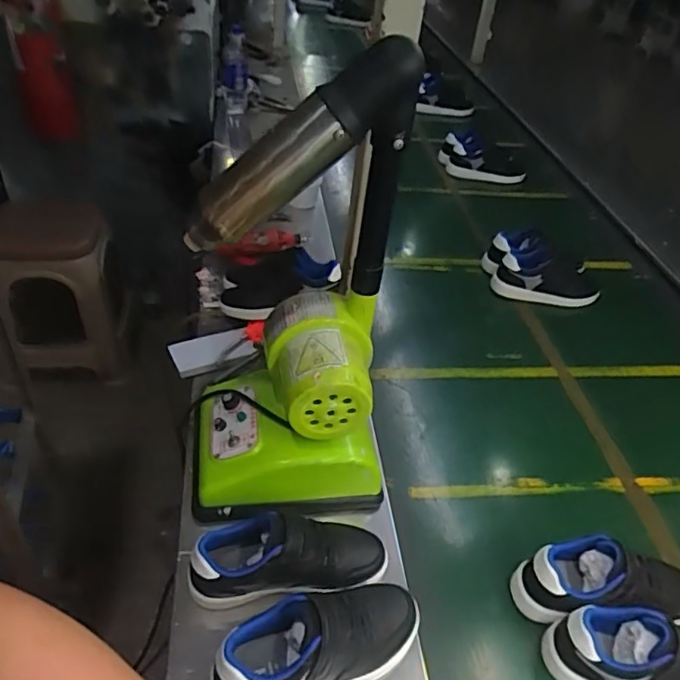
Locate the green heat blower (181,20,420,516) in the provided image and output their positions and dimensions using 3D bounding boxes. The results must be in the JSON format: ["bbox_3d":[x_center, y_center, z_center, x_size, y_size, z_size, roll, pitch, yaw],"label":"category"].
[{"bbox_3d":[-0.057,-0.028,0.631,0.231,0.486,0.184,-2,44,-10],"label":"green heat blower"}]

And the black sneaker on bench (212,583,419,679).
[{"bbox_3d":[-0.017,0.298,0.573,0.214,0.079,0.078,-16,48,-23],"label":"black sneaker on bench"}]

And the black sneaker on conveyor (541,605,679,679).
[{"bbox_3d":[0.345,0.348,0.621,0.222,0.096,0.078,10,40,4],"label":"black sneaker on conveyor"}]

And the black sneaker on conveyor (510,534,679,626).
[{"bbox_3d":[0.324,0.290,0.679,0.220,0.099,0.081,4,40,-4],"label":"black sneaker on conveyor"}]

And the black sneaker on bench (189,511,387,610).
[{"bbox_3d":[-0.052,0.232,0.633,0.215,0.085,0.074,-3,44,-12],"label":"black sneaker on bench"}]

